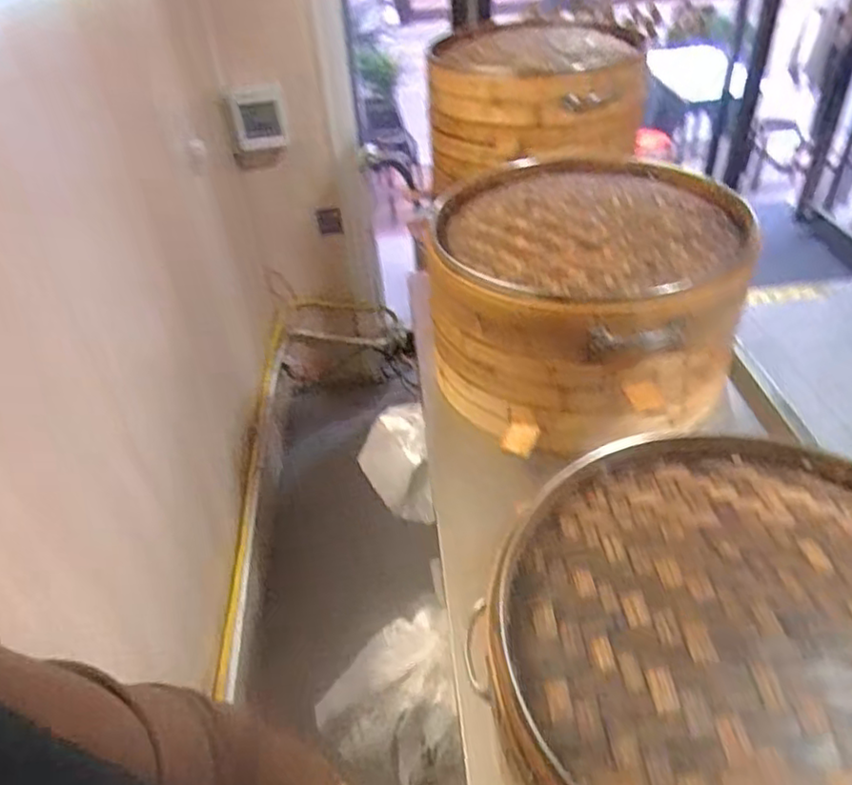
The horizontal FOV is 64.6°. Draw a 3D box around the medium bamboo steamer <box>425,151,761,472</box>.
[{"bbox_3d":[0.251,-0.164,1.139,0.461,0.303,0.479,-3,39,3],"label":"medium bamboo steamer"}]

